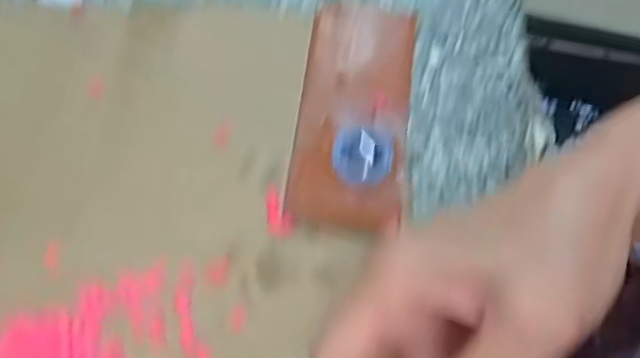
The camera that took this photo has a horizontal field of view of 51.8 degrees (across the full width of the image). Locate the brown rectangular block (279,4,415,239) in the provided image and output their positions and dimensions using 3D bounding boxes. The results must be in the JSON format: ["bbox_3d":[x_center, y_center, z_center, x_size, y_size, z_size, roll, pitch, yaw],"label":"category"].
[{"bbox_3d":[0.019,-0.042,0.353,0.057,0.014,0.140,8,63,1],"label":"brown rectangular block"}]

